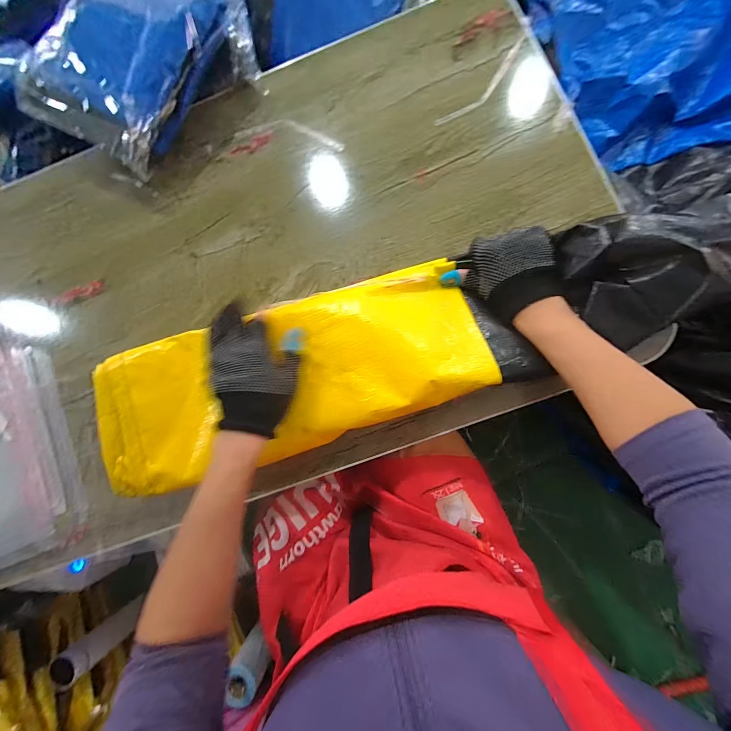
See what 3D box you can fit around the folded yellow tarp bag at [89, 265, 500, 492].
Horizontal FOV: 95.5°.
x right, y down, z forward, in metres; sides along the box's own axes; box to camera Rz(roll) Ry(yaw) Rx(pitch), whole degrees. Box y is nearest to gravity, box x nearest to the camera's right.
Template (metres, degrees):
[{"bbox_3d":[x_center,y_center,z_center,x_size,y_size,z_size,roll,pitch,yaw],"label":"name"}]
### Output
[{"bbox_3d":[-0.090,0.013,0.396,0.453,0.053,0.176,-16,83,2],"label":"folded yellow tarp bag"}]

